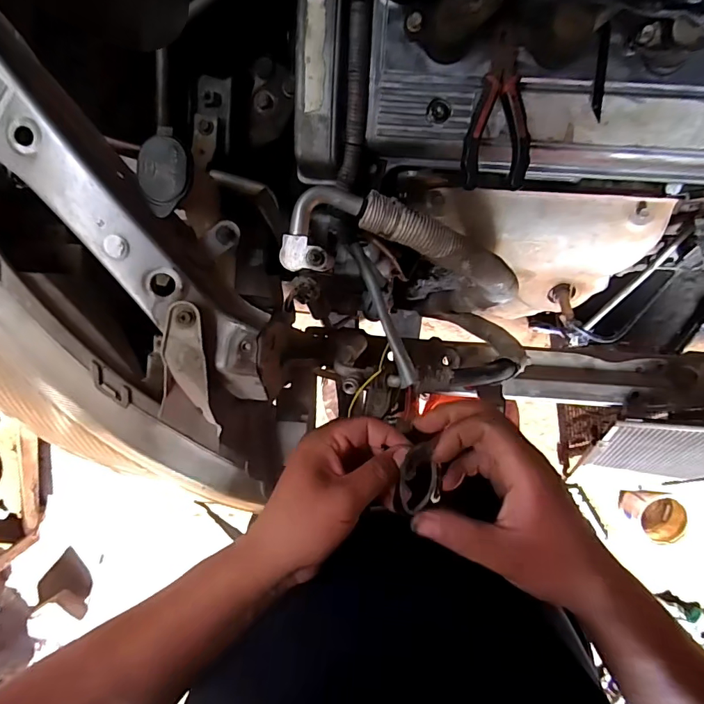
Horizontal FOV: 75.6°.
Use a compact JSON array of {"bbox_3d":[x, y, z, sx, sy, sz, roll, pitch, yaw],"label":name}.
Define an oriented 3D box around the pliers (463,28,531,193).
[{"bbox_3d":[0.121,-0.196,0.371,0.054,0.016,0.116,3,97,2],"label":"pliers"}]

